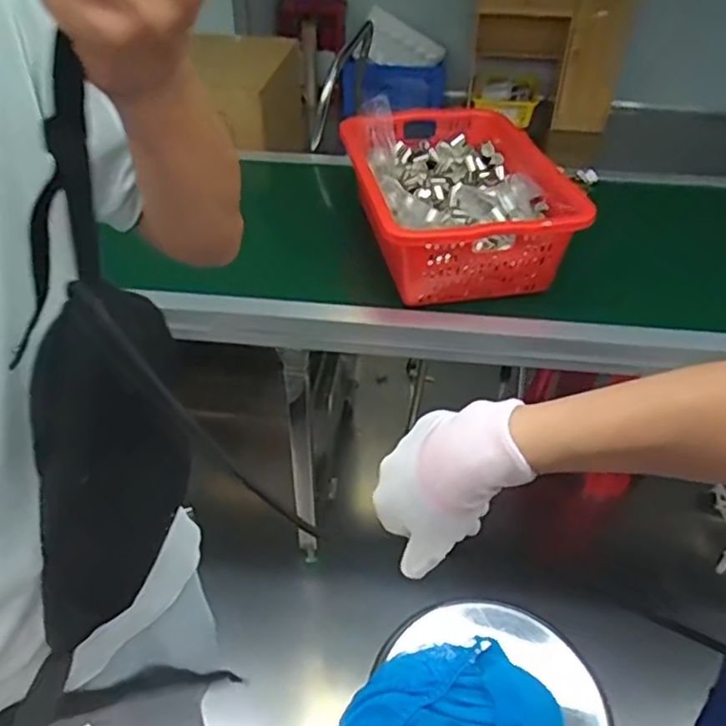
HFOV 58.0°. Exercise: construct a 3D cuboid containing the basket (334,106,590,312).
[{"bbox_3d":[0.177,-0.334,1.308,0.370,0.196,0.512,-6,38,-4],"label":"basket"}]

